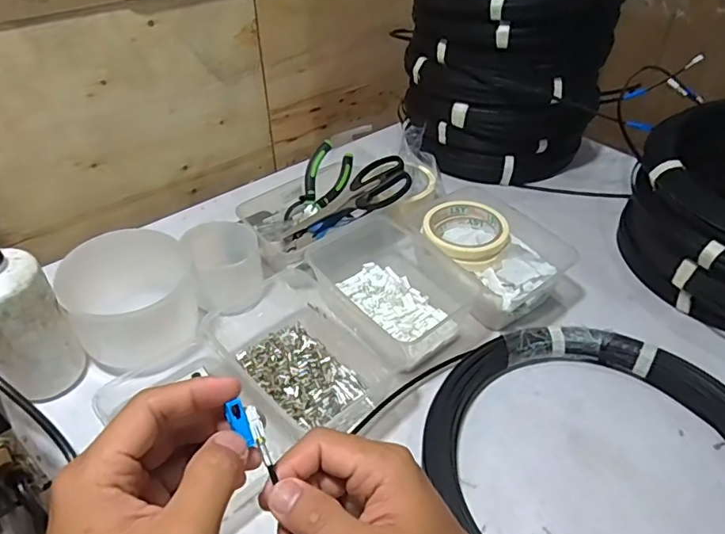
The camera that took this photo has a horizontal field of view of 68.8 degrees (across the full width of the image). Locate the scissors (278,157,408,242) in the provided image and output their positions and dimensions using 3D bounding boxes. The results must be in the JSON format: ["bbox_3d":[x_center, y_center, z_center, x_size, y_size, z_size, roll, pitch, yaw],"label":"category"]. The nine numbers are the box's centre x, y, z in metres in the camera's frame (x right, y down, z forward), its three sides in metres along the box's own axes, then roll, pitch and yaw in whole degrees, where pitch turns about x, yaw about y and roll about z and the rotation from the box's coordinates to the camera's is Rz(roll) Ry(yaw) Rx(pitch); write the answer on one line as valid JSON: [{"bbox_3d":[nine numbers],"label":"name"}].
[{"bbox_3d":[-0.022,-0.079,0.656,0.173,0.024,0.064,-26,40,14],"label":"scissors"}]

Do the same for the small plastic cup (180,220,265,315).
[{"bbox_3d":[-0.154,-0.003,0.603,0.081,0.064,0.085,-15,44,-17],"label":"small plastic cup"}]

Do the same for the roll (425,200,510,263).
[{"bbox_3d":[0.121,-0.042,0.617,0.096,0.026,0.095,0,40,0],"label":"roll"}]

